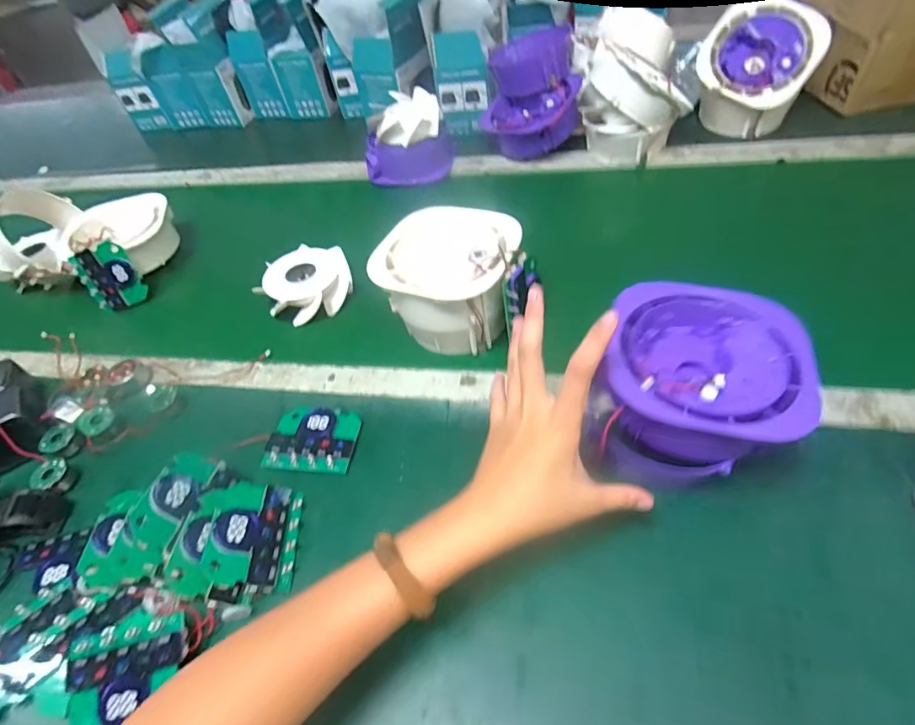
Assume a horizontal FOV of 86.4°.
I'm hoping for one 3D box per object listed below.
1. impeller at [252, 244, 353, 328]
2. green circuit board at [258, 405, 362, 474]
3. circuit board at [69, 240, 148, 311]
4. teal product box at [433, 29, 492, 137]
[{"bbox_3d":[-0.190,-0.100,0.615,0.108,0.043,0.108,-19,49,-7],"label":"impeller"},{"bbox_3d":[-0.137,0.072,0.464,0.082,0.008,0.069,2,46,9],"label":"green circuit board"},{"bbox_3d":[-0.459,-0.112,0.646,0.065,0.081,0.016,-25,28,-10],"label":"circuit board"},{"bbox_3d":[0.010,-0.448,0.791,0.081,0.148,0.044,-5,49,5],"label":"teal product box"}]

